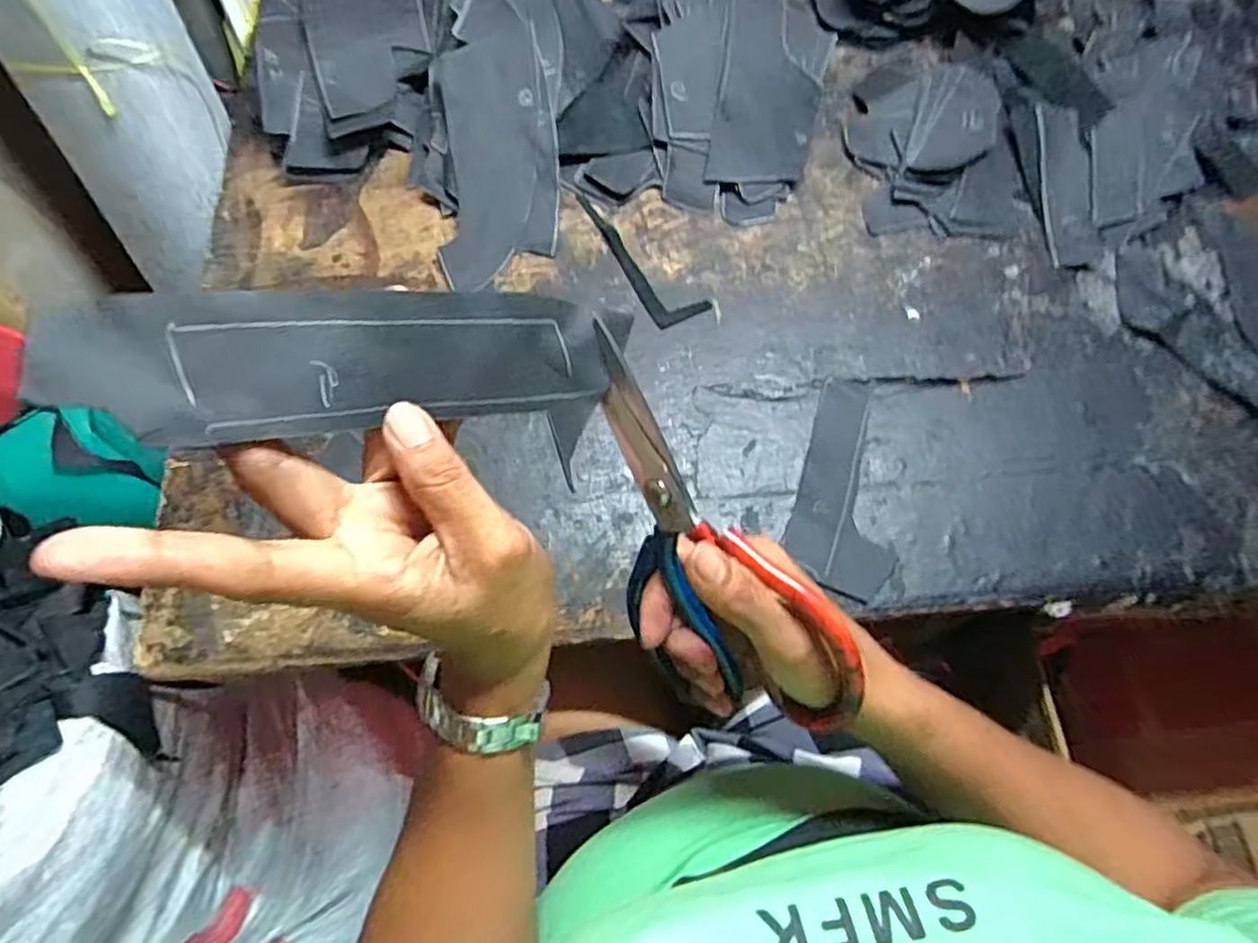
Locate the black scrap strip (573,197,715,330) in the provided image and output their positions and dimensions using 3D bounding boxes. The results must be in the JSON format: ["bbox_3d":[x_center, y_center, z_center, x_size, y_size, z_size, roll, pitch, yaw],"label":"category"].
[{"bbox_3d":[-0.002,-0.150,0.492,0.038,0.004,0.133,-43,75,-12],"label":"black scrap strip"}]

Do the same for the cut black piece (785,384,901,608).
[{"bbox_3d":[0.140,0.007,0.428,0.062,0.004,0.139,17,70,9],"label":"cut black piece"}]

